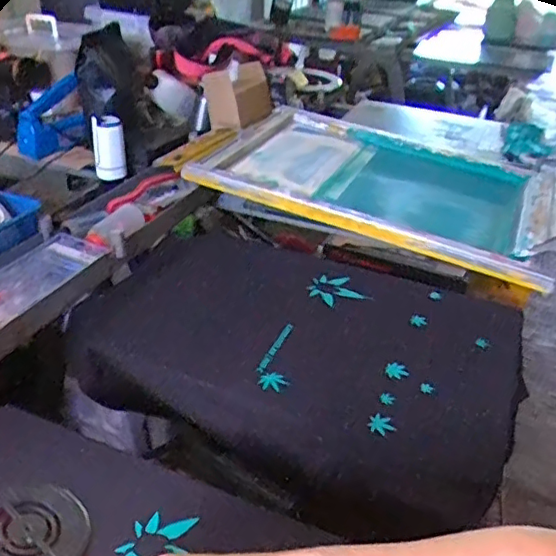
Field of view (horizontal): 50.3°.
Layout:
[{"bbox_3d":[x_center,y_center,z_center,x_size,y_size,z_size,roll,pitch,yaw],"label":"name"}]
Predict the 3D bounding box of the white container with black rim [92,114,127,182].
[{"bbox_3d":[-0.378,-0.289,1.335,0.066,0.143,0.059,-5,33,-14],"label":"white container with black rim"}]

